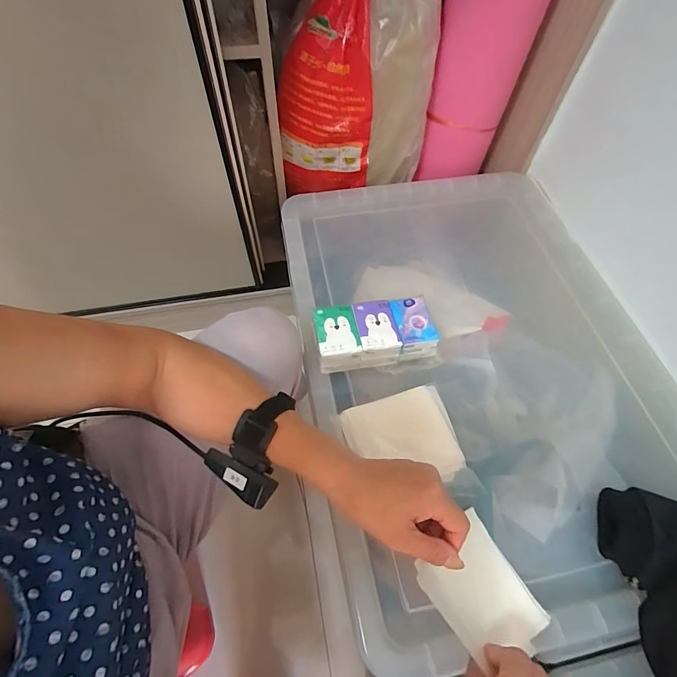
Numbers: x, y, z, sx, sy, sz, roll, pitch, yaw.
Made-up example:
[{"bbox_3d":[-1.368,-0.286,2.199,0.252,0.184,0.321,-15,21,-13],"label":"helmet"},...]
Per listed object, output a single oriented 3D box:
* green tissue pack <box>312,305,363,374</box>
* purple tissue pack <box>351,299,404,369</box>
[{"bbox_3d":[-0.002,-0.001,0.510,0.054,0.041,0.077,-8,60,-7],"label":"green tissue pack"},{"bbox_3d":[0.049,-0.008,0.513,0.053,0.039,0.078,-9,60,-8],"label":"purple tissue pack"}]

